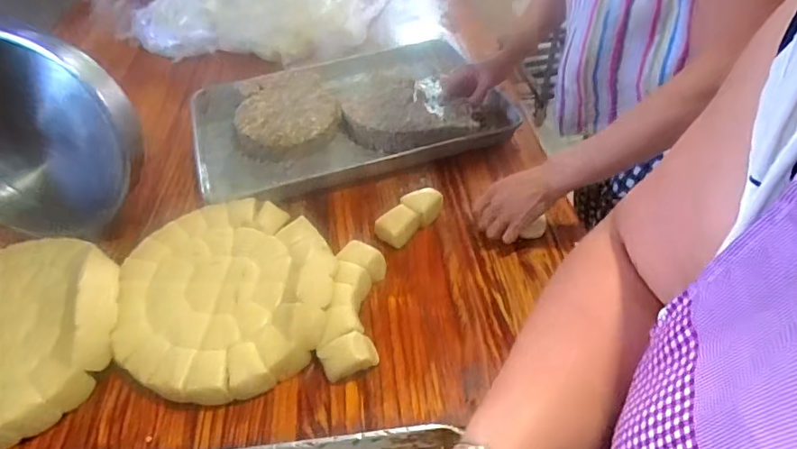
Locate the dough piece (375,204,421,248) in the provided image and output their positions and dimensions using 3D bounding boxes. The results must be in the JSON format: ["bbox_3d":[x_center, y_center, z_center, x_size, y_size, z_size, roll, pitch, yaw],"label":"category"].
[{"bbox_3d":[0.002,0.005,0.836,0.070,0.040,0.050,-29,47,-26],"label":"dough piece"}]

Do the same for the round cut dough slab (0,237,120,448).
[{"bbox_3d":[-0.539,0.149,0.701,0.294,0.097,0.297,-2,42,2],"label":"round cut dough slab"}]

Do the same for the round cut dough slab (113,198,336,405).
[{"bbox_3d":[-0.246,0.095,0.757,0.301,0.073,0.333,-13,42,-10],"label":"round cut dough slab"}]

